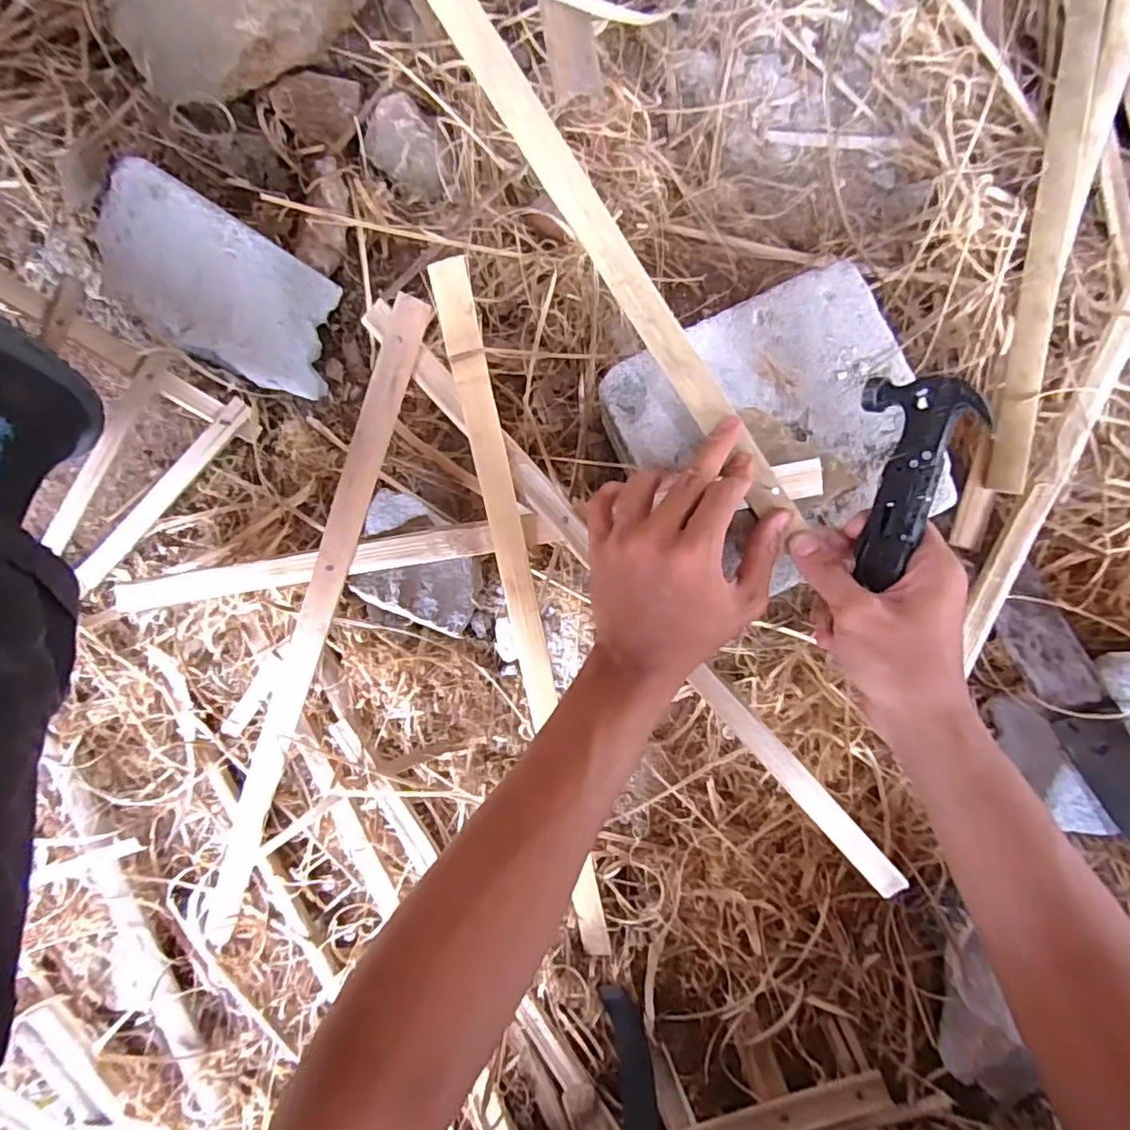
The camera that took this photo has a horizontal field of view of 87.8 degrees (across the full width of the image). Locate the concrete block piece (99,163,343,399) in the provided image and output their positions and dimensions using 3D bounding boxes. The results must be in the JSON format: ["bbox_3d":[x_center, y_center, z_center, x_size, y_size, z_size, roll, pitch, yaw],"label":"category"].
[{"bbox_3d":[-0.261,-0.210,0.446,0.156,0.081,0.105,28,89,4],"label":"concrete block piece"}]

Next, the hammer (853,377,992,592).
[{"bbox_3d":[0.205,-0.048,0.350,0.061,0.028,0.119,15,96,46],"label":"hammer"}]

